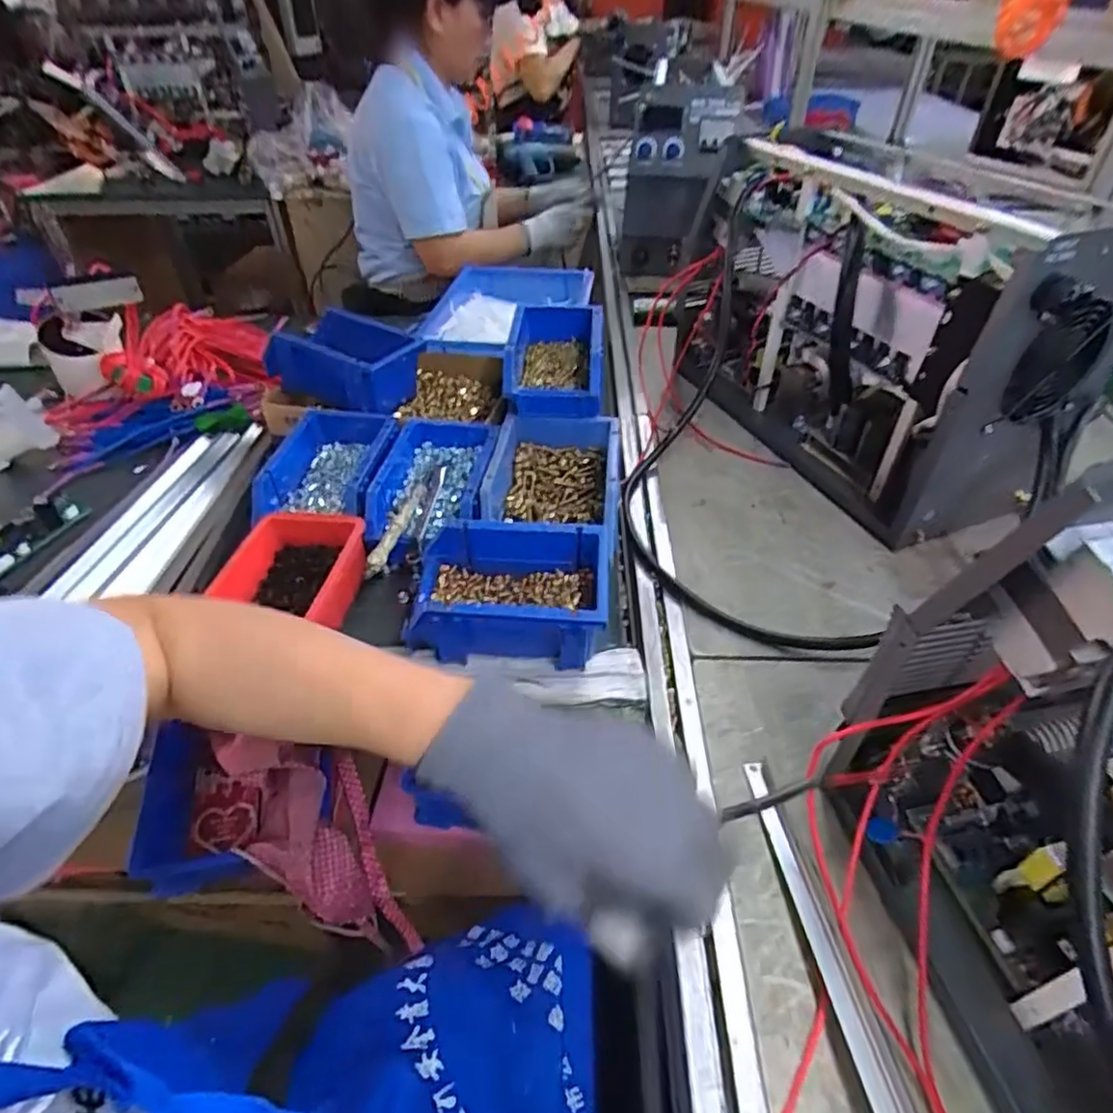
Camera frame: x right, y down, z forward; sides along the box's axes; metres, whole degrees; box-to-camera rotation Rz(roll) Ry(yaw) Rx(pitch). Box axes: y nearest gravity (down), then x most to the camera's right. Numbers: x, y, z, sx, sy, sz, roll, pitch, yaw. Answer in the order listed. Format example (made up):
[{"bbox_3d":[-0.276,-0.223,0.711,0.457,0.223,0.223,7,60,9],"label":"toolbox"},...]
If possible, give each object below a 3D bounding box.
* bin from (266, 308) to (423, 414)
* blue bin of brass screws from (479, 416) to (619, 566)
[{"bbox_3d":[-0.240,-0.219,0.737,0.138,0.085,0.105,17,46,19],"label":"bin"},{"bbox_3d":[-0.003,-0.070,0.630,0.124,0.065,0.172,1,43,3],"label":"blue bin of brass screws"}]

